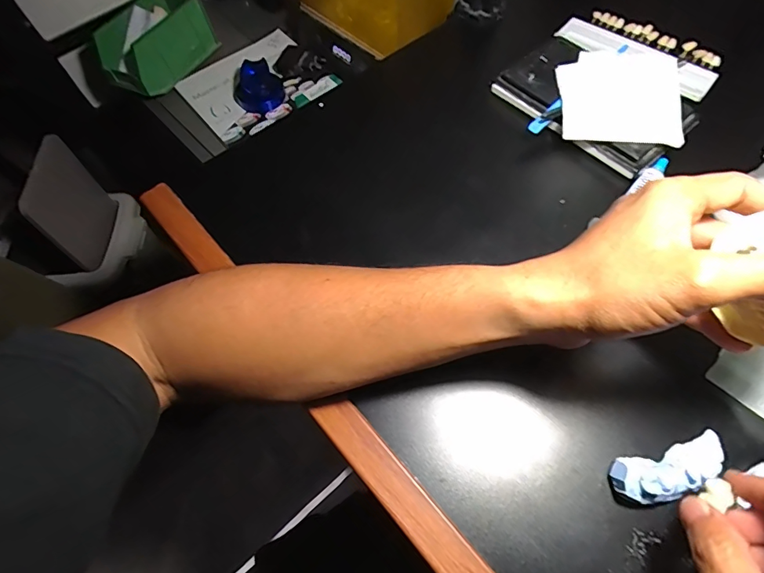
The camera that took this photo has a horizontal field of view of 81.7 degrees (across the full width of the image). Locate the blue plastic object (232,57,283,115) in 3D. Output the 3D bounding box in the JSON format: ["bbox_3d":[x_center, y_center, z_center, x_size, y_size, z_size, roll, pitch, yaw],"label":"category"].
[{"bbox_3d":[-0.193,-0.311,0.680,0.075,0.045,0.082,-20,64,-8],"label":"blue plastic object"}]

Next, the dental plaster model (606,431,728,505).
[{"bbox_3d":[0.165,0.107,0.256,0.065,0.024,0.026,-14,63,-5],"label":"dental plaster model"}]

